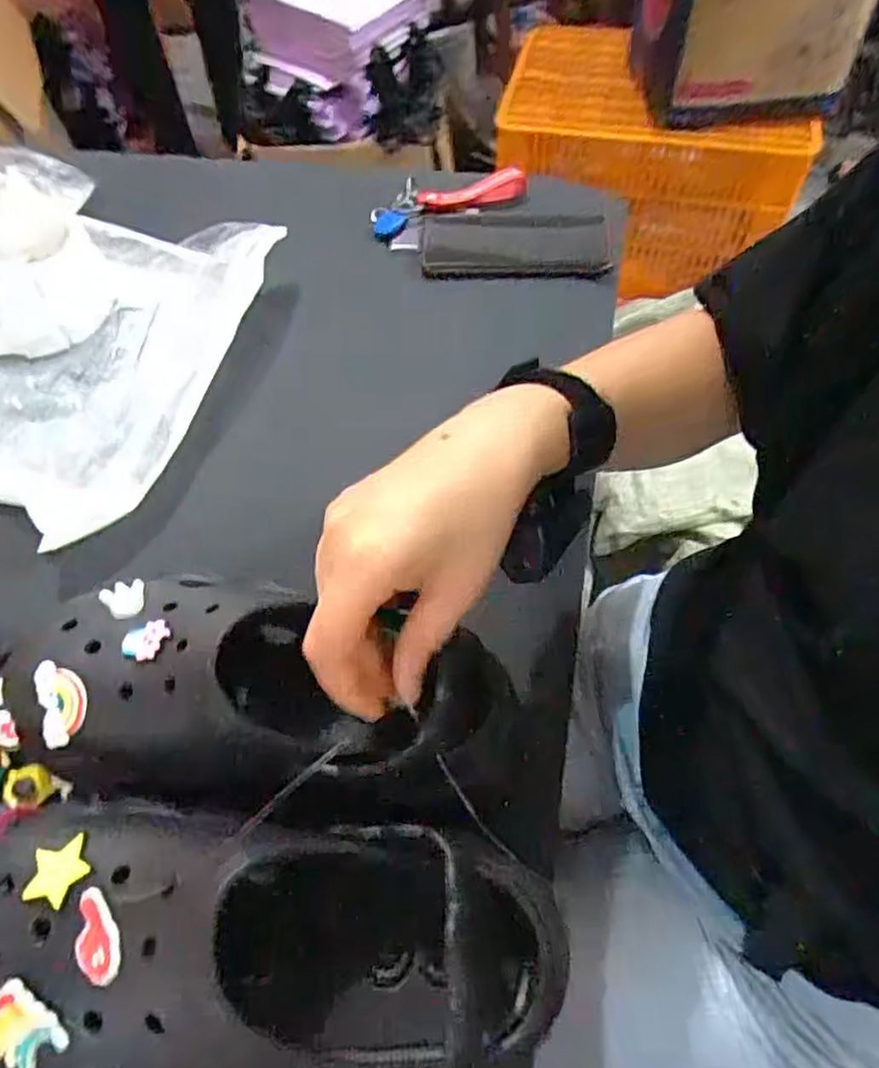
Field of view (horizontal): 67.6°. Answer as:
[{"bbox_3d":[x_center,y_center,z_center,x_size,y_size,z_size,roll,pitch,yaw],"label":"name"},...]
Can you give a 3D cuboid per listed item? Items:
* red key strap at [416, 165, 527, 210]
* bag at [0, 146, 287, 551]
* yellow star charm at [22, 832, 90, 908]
[{"bbox_3d":[0.031,-0.311,0.598,0.101,0.016,0.027,-17,60,-7],"label":"red key strap"},{"bbox_3d":[-0.446,-0.227,0.538,0.616,0.100,0.318,22,63,15],"label":"bag"},{"bbox_3d":[-0.153,0.136,0.266,0.023,0.005,0.026,0,59,3],"label":"yellow star charm"}]

